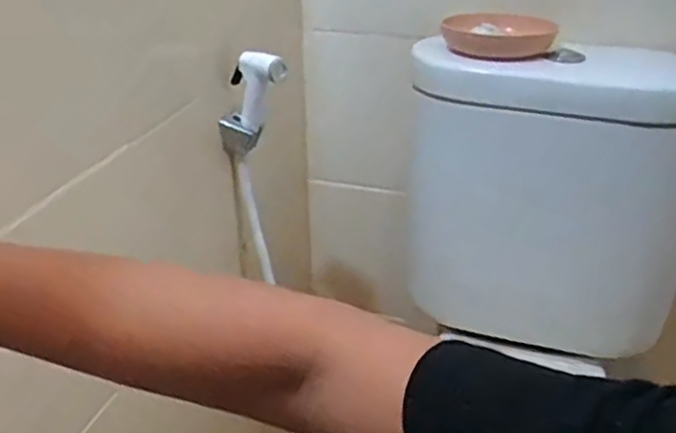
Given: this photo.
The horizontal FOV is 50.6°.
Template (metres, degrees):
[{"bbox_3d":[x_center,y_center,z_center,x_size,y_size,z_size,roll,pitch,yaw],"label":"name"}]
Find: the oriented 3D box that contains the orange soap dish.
[{"bbox_3d":[0.197,-0.223,0.866,0.124,0.033,0.116,2,31,-1],"label":"orange soap dish"}]

